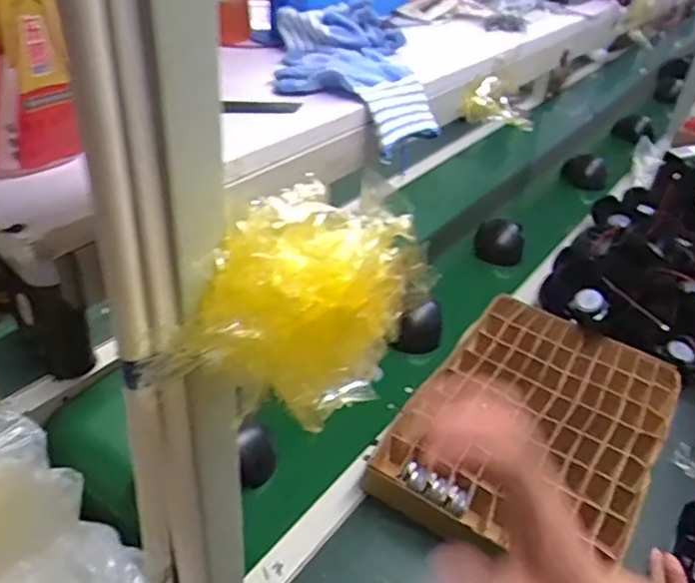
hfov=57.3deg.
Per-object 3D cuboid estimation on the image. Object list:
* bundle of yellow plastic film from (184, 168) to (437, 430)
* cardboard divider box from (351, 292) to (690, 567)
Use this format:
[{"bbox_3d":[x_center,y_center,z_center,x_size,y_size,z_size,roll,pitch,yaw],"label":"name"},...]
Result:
[{"bbox_3d":[-0.021,-0.003,0.379,0.116,0.091,0.111,16,37,14],"label":"bundle of yellow plastic film"},{"bbox_3d":[0.265,0.184,0.897,0.311,0.070,0.446,25,40,25],"label":"cardboard divider box"}]

